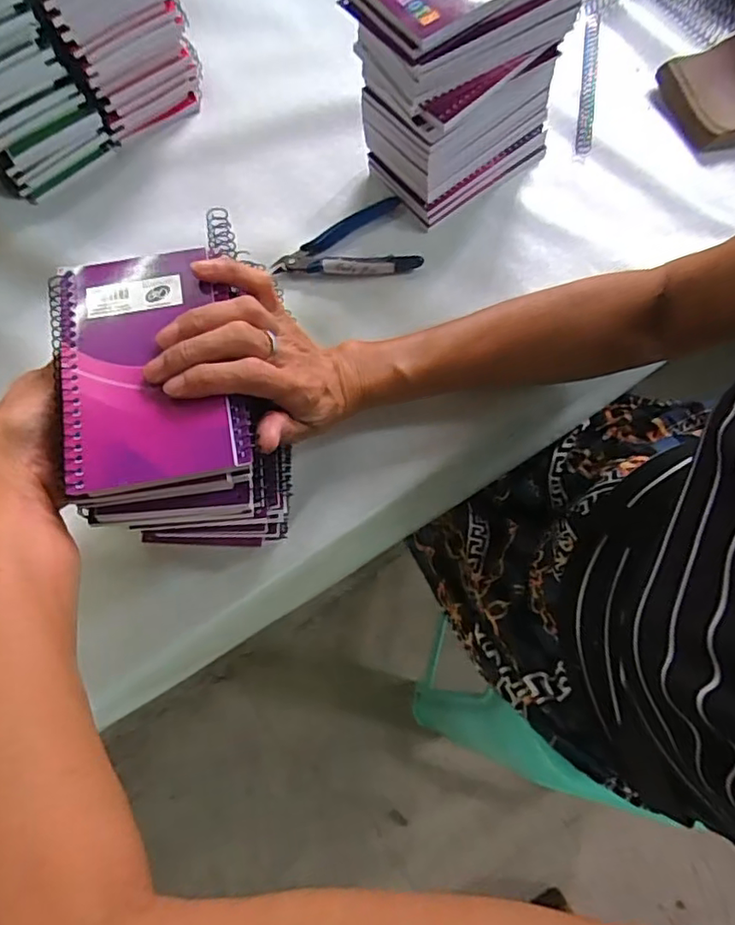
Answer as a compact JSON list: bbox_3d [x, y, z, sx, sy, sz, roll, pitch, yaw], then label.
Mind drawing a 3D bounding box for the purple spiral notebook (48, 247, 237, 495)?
[{"bbox_3d":[-0.118,-0.052,0.302,0.081,0.007,0.129,-11,73,-3],"label":"purple spiral notebook"}]

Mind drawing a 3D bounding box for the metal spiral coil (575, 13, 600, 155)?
[{"bbox_3d":[0.200,-0.340,0.527,0.015,0.014,0.157,10,73,4],"label":"metal spiral coil"}]

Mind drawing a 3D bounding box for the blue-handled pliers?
[{"bbox_3d":[-0.019,-0.173,0.473,0.112,0.013,0.070,-19,74,-5],"label":"blue-handled pliers"}]

